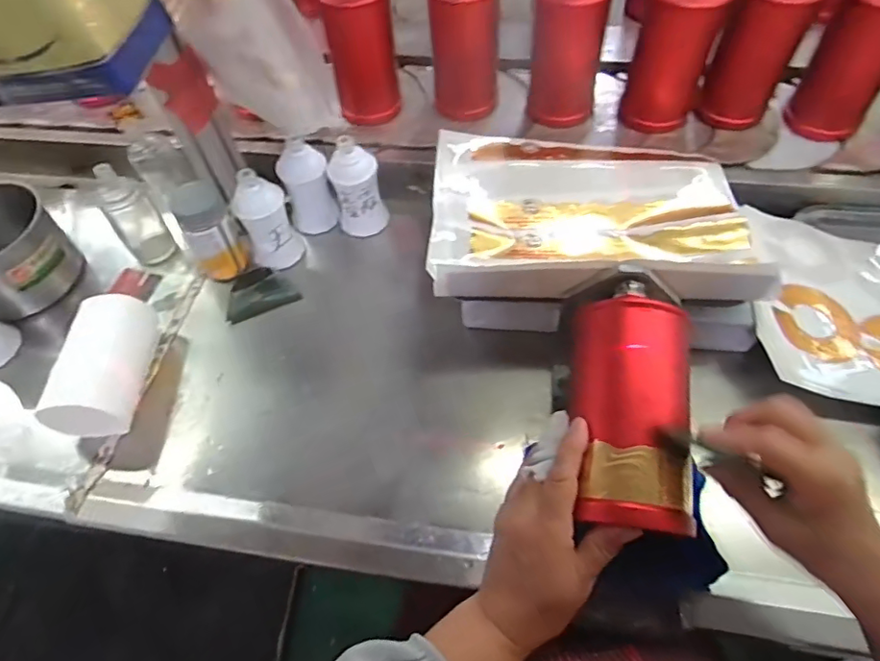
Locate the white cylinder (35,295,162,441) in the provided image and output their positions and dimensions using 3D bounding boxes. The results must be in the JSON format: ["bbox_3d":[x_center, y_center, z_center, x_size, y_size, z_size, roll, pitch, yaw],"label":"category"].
[{"bbox_3d":[-0.332,0.032,0.540,0.059,0.071,0.146,-3,59,1],"label":"white cylinder"}]

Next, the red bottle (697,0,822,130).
[{"bbox_3d":[0.371,-0.332,0.639,0.089,0.178,0.079,24,63,16],"label":"red bottle"}]

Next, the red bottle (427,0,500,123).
[{"bbox_3d":[0.031,-0.352,0.677,0.083,0.164,0.087,-2,59,2],"label":"red bottle"}]

